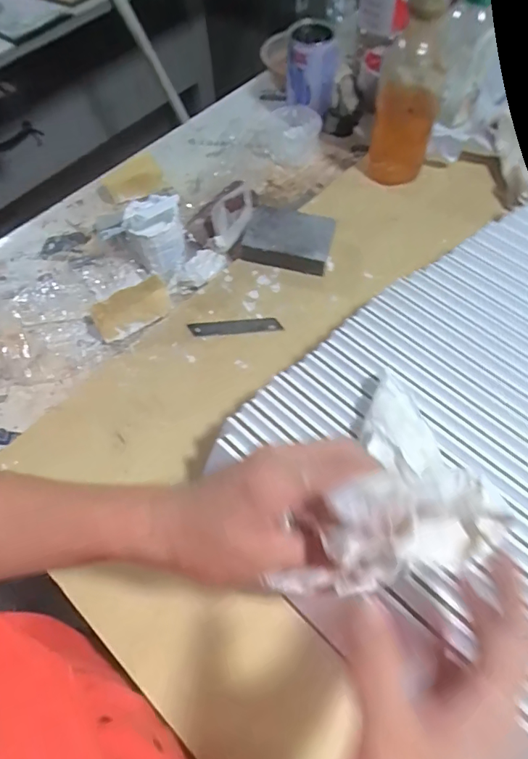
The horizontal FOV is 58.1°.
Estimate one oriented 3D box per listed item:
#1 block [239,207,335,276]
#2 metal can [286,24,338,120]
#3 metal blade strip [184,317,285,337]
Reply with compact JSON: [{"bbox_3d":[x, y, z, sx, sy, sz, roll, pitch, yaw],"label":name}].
[{"bbox_3d":[0.029,-0.164,0.555,0.096,0.029,0.073,14,63,10],"label":"block"},{"bbox_3d":[0.065,-0.425,0.659,0.067,0.090,0.074,2,62,6],"label":"metal can"},{"bbox_3d":[-0.031,-0.057,0.515,0.097,0.004,0.018,-5,68,-3],"label":"metal blade strip"}]

